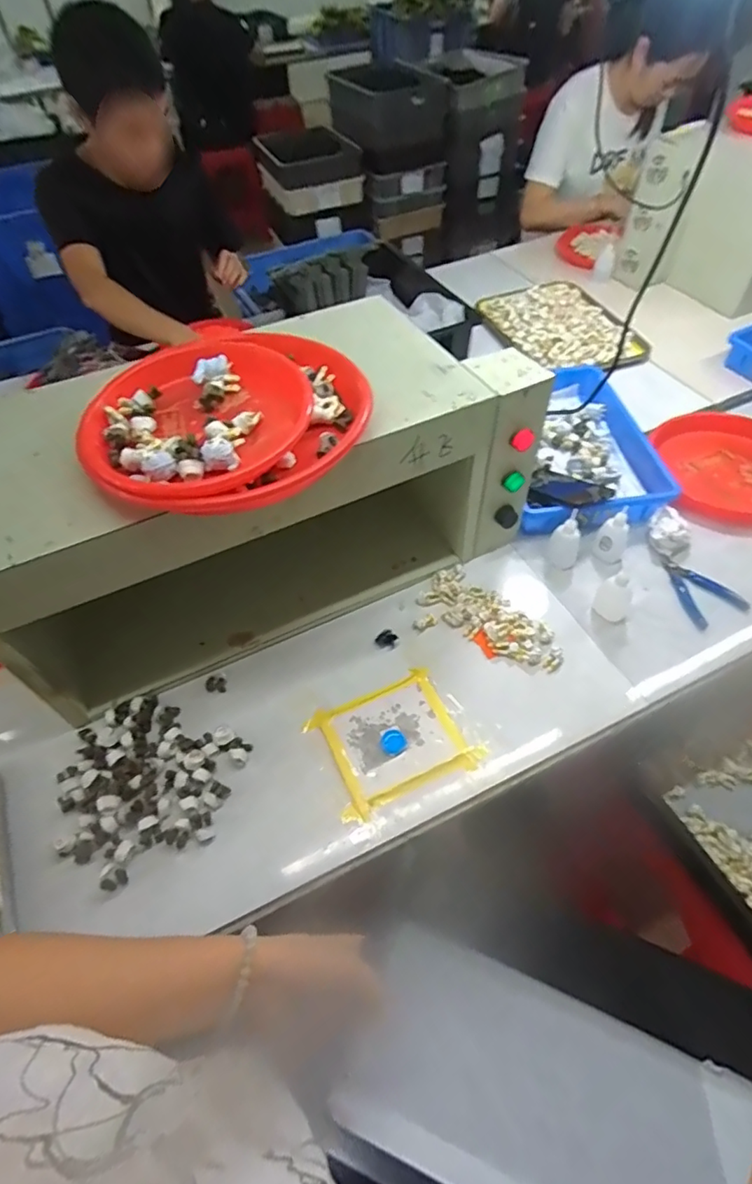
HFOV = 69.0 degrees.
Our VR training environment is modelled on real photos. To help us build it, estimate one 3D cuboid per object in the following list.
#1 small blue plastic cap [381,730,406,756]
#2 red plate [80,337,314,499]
[{"bbox_3d":[0.021,0.180,0.657,0.029,0.017,0.029,-2,53,2],"label":"small blue plastic cap"},{"bbox_3d":[-0.180,-0.176,0.544,0.210,0.041,0.230,-32,58,-19],"label":"red plate"}]

